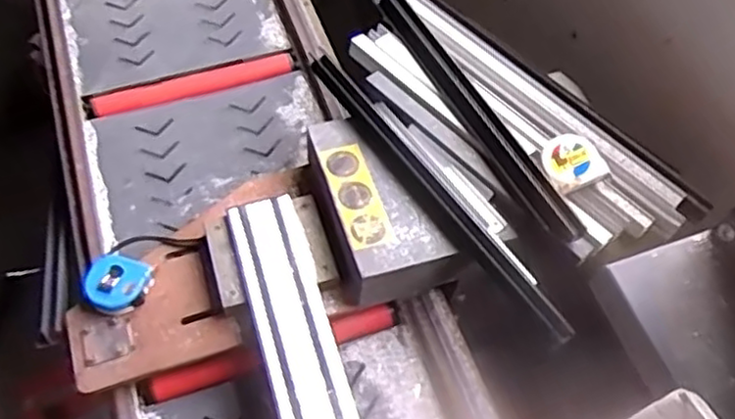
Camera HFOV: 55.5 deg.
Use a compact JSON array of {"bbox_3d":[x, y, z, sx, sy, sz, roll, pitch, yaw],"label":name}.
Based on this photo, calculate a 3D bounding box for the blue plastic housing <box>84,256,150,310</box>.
[{"bbox_3d":[-0.292,0.086,0.819,0.063,0.029,0.067,17,59,8],"label":"blue plastic housing"}]

